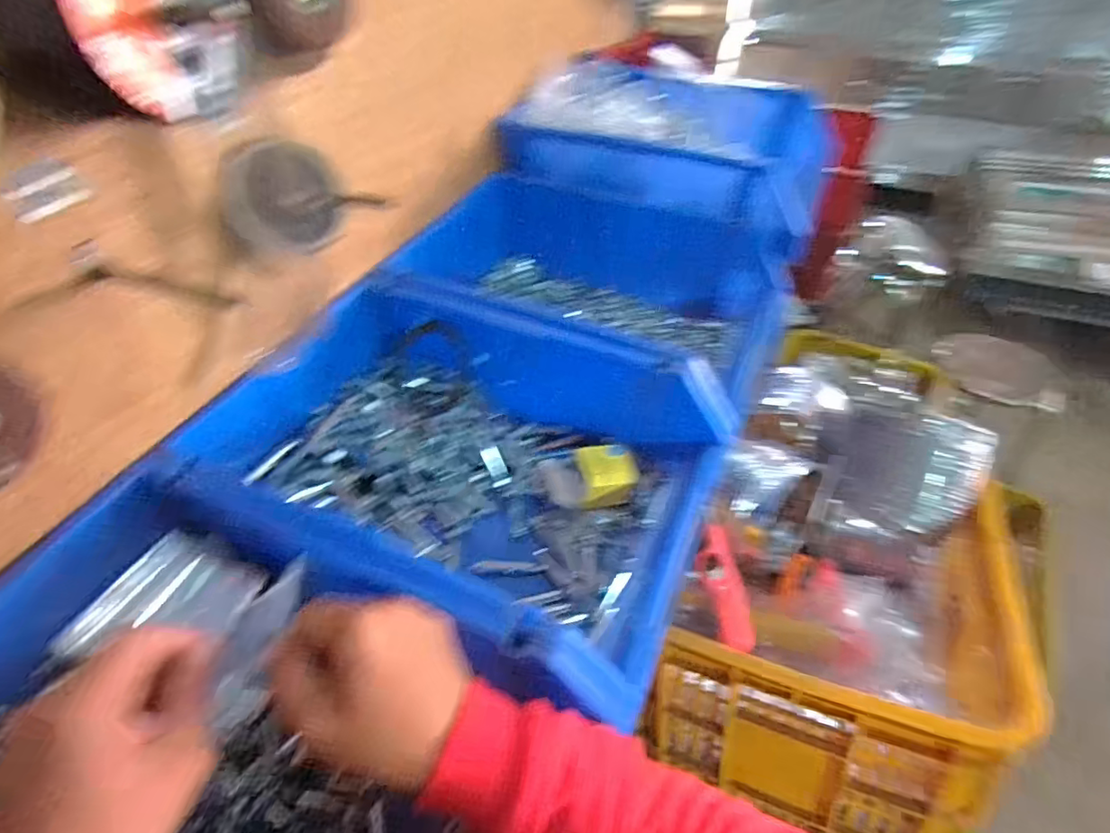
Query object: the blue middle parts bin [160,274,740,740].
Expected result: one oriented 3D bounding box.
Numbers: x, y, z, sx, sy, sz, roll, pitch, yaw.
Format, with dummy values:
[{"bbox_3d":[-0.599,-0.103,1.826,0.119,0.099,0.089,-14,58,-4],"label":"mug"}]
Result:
[{"bbox_3d":[-0.077,0.055,0.555,0.432,0.157,0.318,21,52,20],"label":"blue middle parts bin"}]

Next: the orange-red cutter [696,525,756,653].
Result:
[{"bbox_3d":[0.209,0.212,0.692,0.041,0.034,0.146,-8,70,-4],"label":"orange-red cutter"}]

